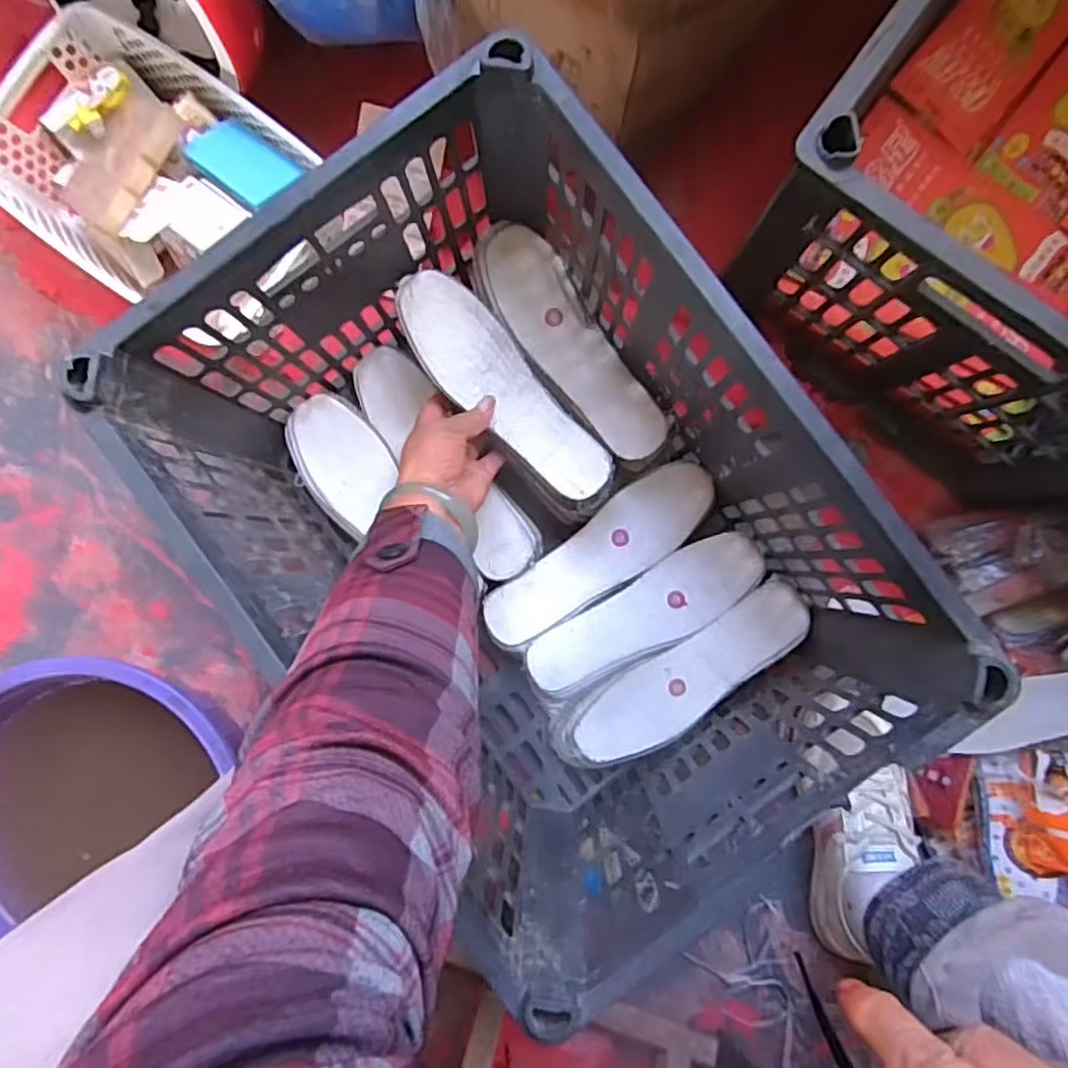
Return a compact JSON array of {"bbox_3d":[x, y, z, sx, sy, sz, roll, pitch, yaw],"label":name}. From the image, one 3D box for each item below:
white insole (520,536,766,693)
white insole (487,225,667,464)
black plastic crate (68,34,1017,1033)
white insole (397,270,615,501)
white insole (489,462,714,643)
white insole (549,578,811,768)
[{"bbox_3d":[0.102,0.073,0.602,0.220,0.022,0.065,-33,88,1],"label":"white insole"},{"bbox_3d":[0.033,-0.156,0.569,0.058,0.033,0.211,-35,88,1],"label":"white insole"},{"bbox_3d":[-0.001,-0.001,0.517,0.340,0.267,0.480,-36,88,1],"label":"black plastic crate"},{"bbox_3d":[-0.025,-0.116,0.553,0.065,0.024,0.219,-43,98,4],"label":"white insole"},{"bbox_3d":[0.059,0.019,0.606,0.227,0.017,0.068,-35,88,1],"label":"white insole"},{"bbox_3d":[0.132,0.133,0.599,0.247,0.024,0.072,-32,88,1],"label":"white insole"}]

